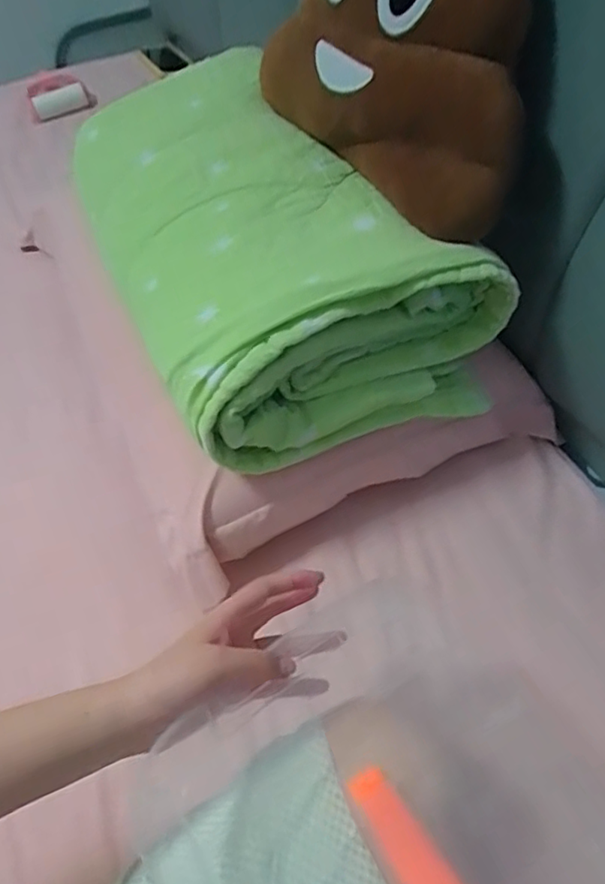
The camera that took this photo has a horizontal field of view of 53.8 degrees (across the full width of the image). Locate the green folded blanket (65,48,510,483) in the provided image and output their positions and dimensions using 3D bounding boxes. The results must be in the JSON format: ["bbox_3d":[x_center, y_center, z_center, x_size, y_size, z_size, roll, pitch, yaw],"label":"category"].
[{"bbox_3d":[-0.055,-0.230,0.641,0.296,0.143,0.526,-23,56,-13],"label":"green folded blanket"}]

